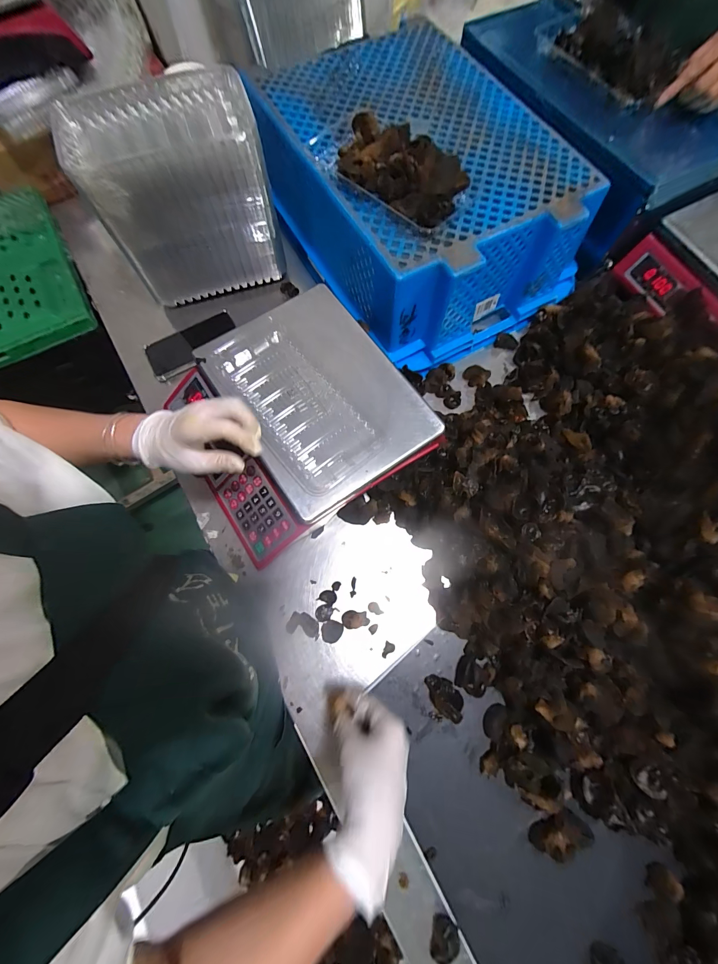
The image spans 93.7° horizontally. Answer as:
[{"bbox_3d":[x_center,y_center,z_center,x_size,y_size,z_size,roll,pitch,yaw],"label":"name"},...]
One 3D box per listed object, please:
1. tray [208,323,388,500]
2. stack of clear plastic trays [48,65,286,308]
[{"bbox_3d":[-0.084,-0.106,0.435,0.117,0.018,0.246,-38,76,-10],"label":"tray"},{"bbox_3d":[-0.257,-0.430,0.527,0.235,0.211,0.133,-16,73,-4],"label":"stack of clear plastic trays"}]

